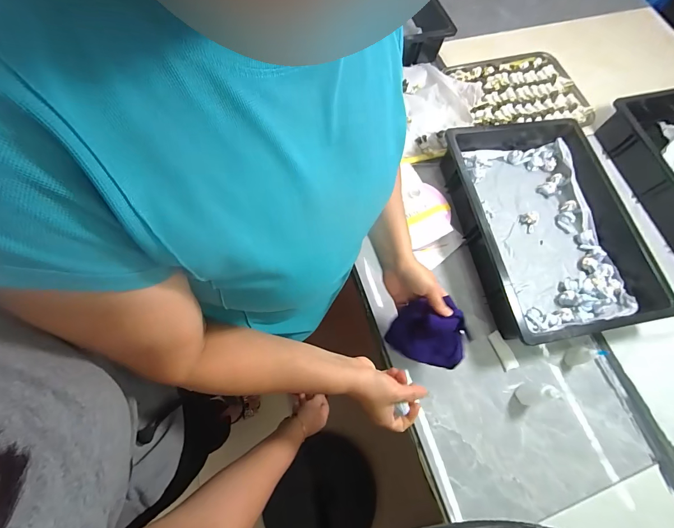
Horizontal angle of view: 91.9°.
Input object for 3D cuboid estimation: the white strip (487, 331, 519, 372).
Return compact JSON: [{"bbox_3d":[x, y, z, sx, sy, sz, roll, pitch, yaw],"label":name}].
[{"bbox_3d":[0.308,0.161,0.605,0.028,0.008,0.070,-18,70,-8],"label":"white strip"}]

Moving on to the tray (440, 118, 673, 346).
[{"bbox_3d":[0.426,-0.093,0.668,0.334,0.088,0.465,-9,69,-5],"label":"tray"}]

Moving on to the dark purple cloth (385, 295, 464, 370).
[{"bbox_3d":[0.141,0.109,0.524,0.118,0.102,0.042,8,33,24],"label":"dark purple cloth"}]

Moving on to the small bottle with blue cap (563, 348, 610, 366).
[{"bbox_3d":[0.442,0.162,0.577,0.038,0.077,0.029,-6,70,-7],"label":"small bottle with blue cap"}]

